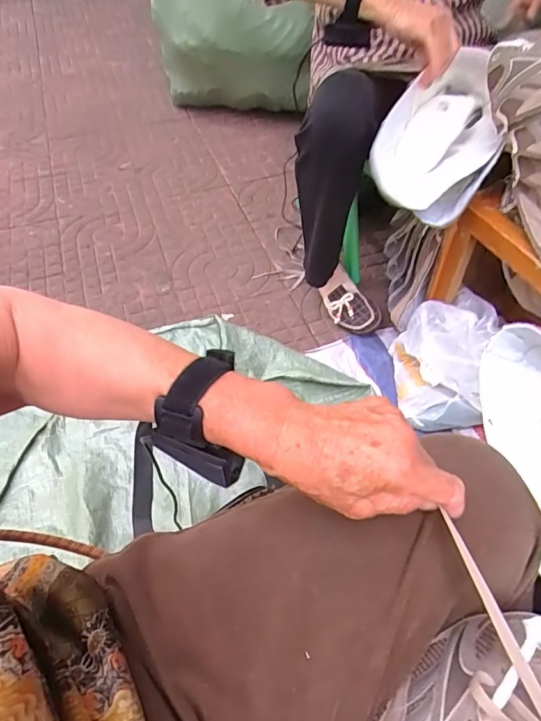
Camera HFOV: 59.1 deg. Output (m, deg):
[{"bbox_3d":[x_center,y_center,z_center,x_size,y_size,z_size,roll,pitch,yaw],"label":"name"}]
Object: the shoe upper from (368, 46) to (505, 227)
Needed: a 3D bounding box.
[{"bbox_3d":[0.251,-0.340,0.710,0.170,0.088,0.257,16,87,8],"label":"shoe upper"}]

